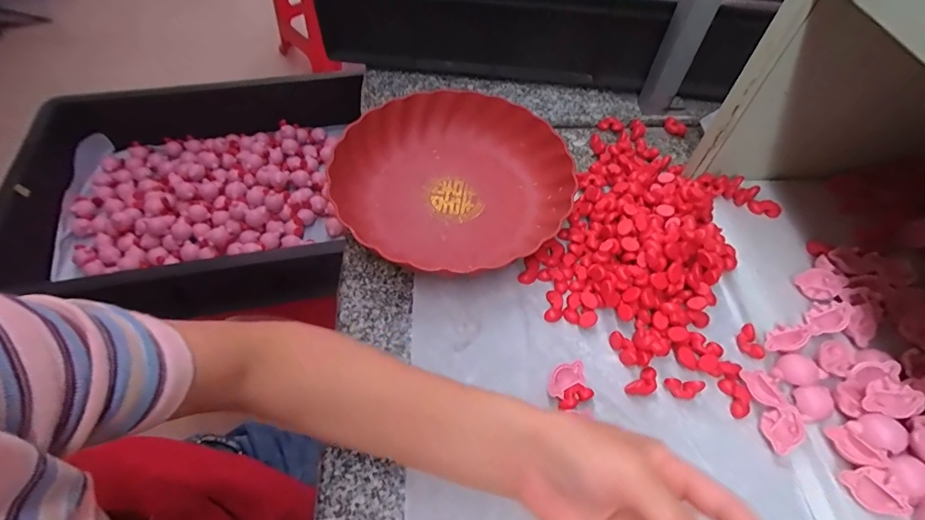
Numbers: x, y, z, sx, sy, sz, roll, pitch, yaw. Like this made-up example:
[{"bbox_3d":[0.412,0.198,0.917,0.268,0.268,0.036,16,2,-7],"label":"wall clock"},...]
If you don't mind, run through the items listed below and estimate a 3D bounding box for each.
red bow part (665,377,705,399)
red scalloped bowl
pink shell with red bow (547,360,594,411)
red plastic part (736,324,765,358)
[{"bbox_3d":[0.184,0.108,0.367,0.031,0.013,0.013,5,56,2],"label":"red bow part"},{"bbox_3d":[-0.015,-0.091,0.469,0.231,0.049,0.226,1,56,-1],"label":"red scalloped bowl"},{"bbox_3d":[0.087,0.105,0.364,0.034,0.019,0.033,1,56,-1],"label":"pink shell with red bow"},{"bbox_3d":[0.256,0.074,0.393,0.014,0.014,0.031,-2,56,-3],"label":"red plastic part"}]

